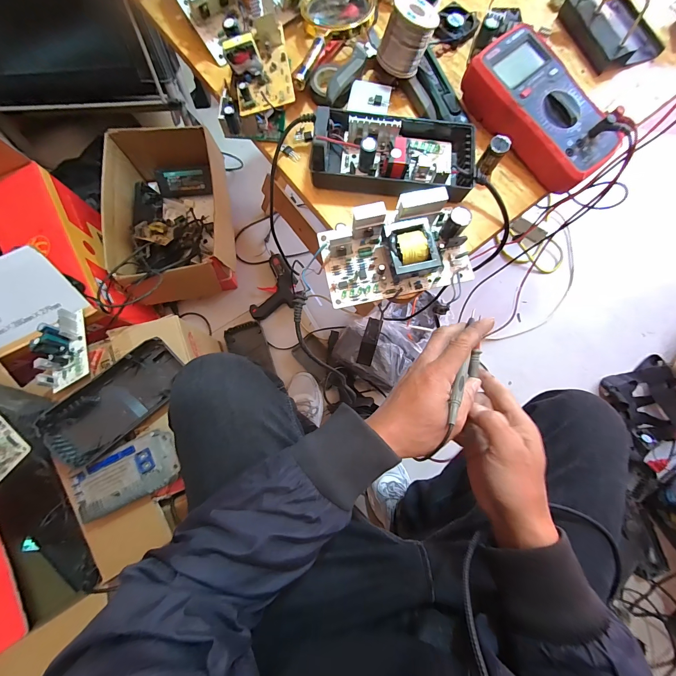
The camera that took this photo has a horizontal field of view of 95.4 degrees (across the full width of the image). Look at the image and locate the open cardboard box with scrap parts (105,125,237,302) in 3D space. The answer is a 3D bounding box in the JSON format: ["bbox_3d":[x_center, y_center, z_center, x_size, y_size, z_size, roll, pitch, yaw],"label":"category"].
[{"bbox_3d":[-0.427,-0.330,0.821,0.278,0.174,0.489,-10,79,-3],"label":"open cardboard box with scrap parts"}]

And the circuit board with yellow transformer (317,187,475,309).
[{"bbox_3d":[0.062,-0.094,0.320,0.156,0.050,0.089,-13,79,-4],"label":"circuit board with yellow transformer"}]

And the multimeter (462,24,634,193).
[{"bbox_3d":[0.231,-0.258,0.352,0.090,0.047,0.181,-40,82,-8],"label":"multimeter"}]

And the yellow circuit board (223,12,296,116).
[{"bbox_3d":[-0.087,-0.301,0.338,0.065,0.029,0.092,-10,79,-3],"label":"yellow circuit board"}]

